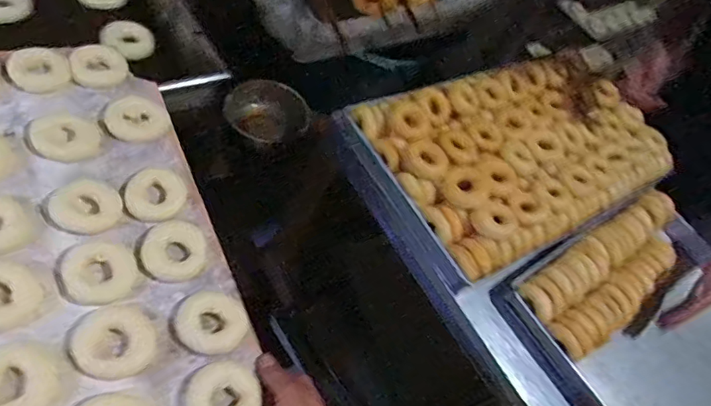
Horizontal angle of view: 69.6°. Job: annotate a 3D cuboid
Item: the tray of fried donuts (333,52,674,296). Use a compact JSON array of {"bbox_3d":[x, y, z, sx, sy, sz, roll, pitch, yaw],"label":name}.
[{"bbox_3d":[0.332,-0.106,0.980,0.598,0.079,0.345,-20,67,-32],"label":"tray of fried donuts"}]

